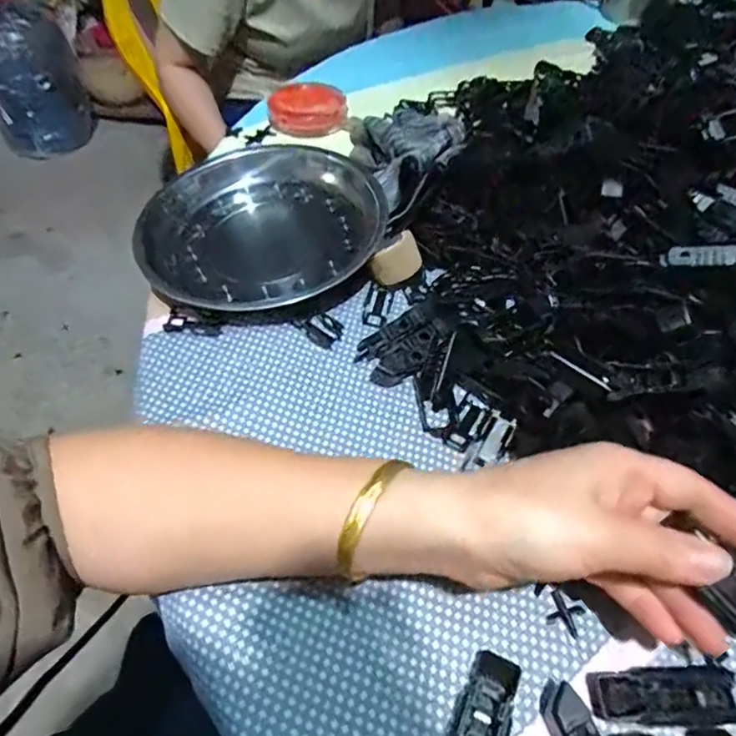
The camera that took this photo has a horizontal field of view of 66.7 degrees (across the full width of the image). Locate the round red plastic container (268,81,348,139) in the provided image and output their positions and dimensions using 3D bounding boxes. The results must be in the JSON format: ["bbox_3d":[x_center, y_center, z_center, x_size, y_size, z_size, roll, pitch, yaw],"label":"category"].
[{"bbox_3d":[-0.060,-0.259,0.555,0.075,0.031,0.067,-5,51,-6],"label":"round red plastic container"}]

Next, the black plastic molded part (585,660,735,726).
[{"bbox_3d":[0.137,0.151,0.256,0.067,0.009,0.024,-2,51,-4],"label":"black plastic molded part"}]

